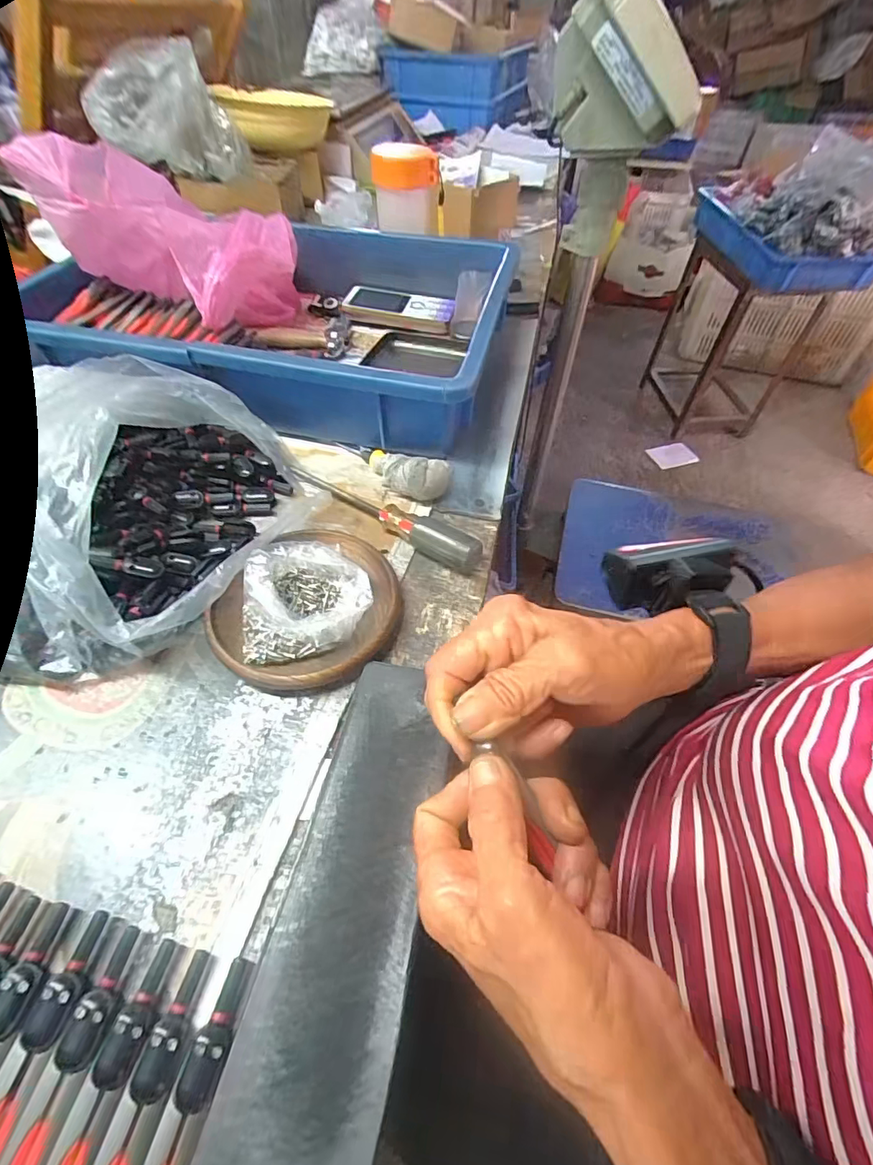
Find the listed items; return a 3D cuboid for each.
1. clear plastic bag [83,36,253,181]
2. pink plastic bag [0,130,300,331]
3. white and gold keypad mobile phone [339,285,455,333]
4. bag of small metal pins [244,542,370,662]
[{"bbox_3d":[-0.354,-0.607,0.636,0.176,0.113,0.128,-22,56,-17],"label":"clear plastic bag"},{"bbox_3d":[-0.212,-0.311,0.451,0.174,0.143,0.176,16,54,11],"label":"pink plastic bag"},{"bbox_3d":[-0.043,-0.300,0.538,0.125,0.018,0.058,9,53,5],"label":"white and gold keypad mobile phone"},{"bbox_3d":[-0.079,0.008,0.300,0.076,0.039,0.078,-8,53,-8],"label":"bag of small metal pins"}]

